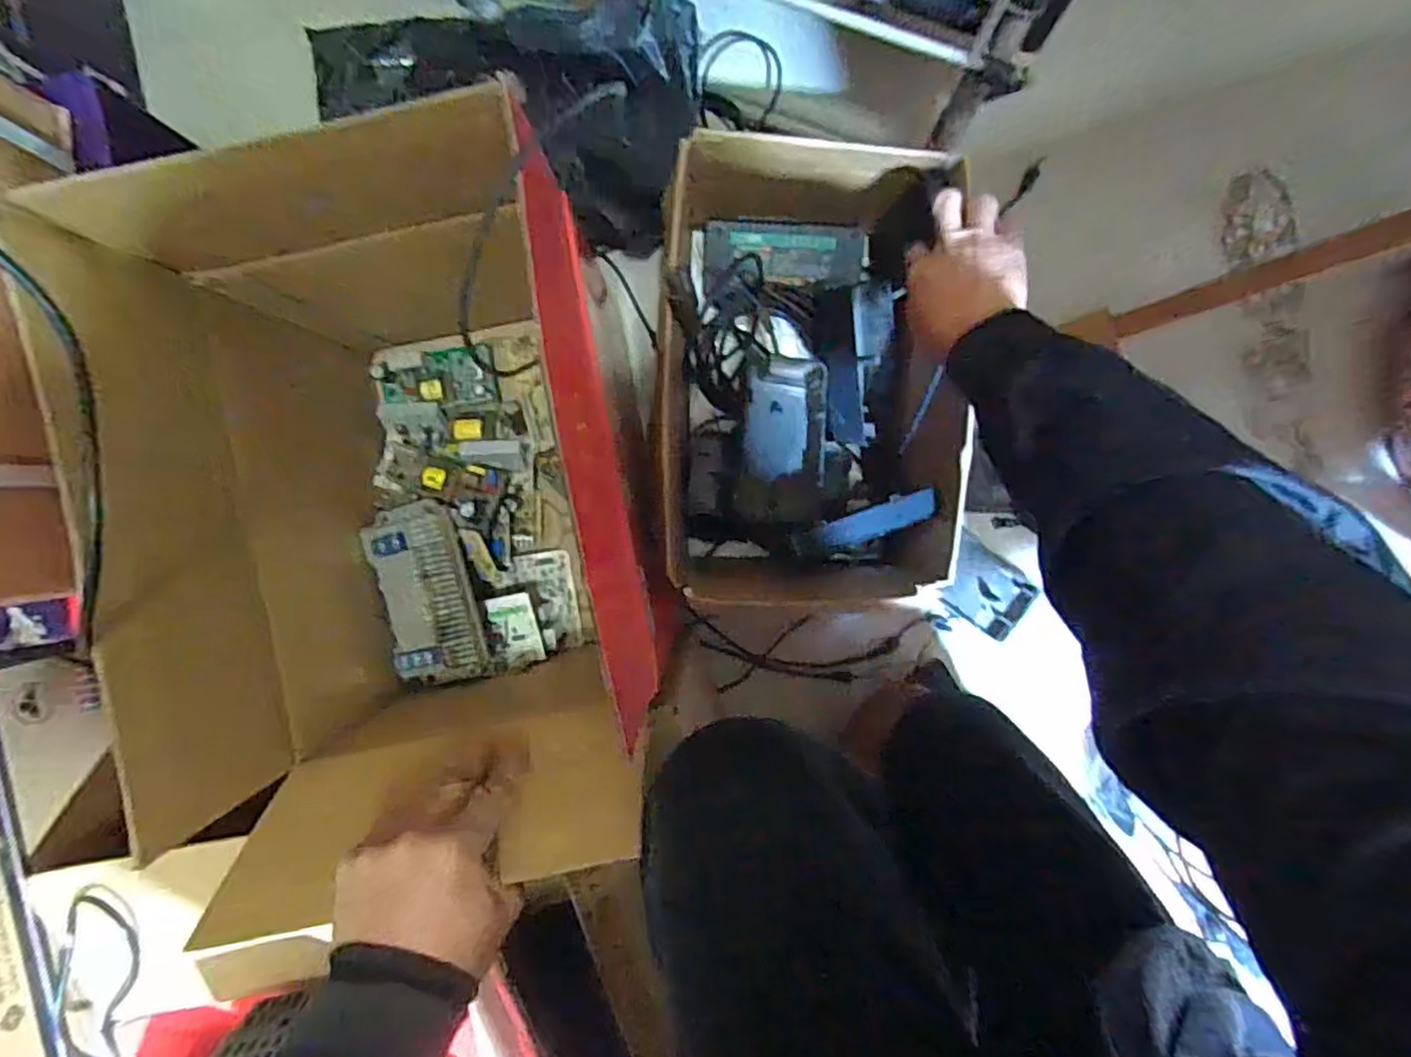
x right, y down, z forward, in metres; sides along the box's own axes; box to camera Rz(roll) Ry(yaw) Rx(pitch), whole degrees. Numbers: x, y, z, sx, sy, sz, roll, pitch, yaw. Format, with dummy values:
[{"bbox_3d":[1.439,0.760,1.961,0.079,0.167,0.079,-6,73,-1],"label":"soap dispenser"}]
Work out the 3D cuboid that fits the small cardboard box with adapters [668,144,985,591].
[{"bbox_3d":[0.093,-0.152,0.648,0.249,0.172,0.366,0,93,0],"label":"small cardboard box with adapters"}]

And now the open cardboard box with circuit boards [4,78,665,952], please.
[{"bbox_3d":[-0.219,-0.031,0.545,0.269,0.371,0.434,-10,93,0],"label":"open cardboard box with circuit boards"}]

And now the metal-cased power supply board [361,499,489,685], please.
[{"bbox_3d":[-0.271,0.065,0.648,0.100,0.043,0.179,-12,93,0],"label":"metal-cased power supply board"}]

